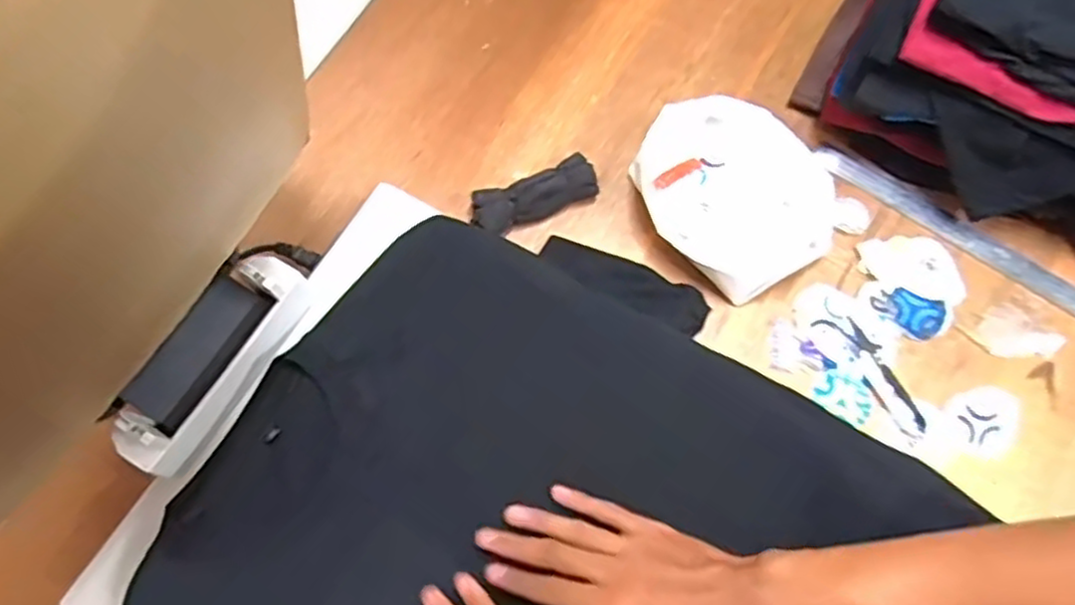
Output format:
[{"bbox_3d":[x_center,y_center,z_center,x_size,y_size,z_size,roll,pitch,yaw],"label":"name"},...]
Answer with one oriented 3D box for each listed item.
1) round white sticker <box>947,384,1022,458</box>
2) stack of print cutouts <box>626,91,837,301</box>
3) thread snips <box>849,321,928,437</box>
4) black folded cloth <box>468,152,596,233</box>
[{"bbox_3d":[0.404,0.104,0.650,0.068,0.004,0.057,-33,71,-13],"label":"round white sticker"},{"bbox_3d":[0.189,-0.112,0.704,0.153,0.048,0.196,-35,72,-12],"label":"stack of print cutouts"},{"bbox_3d":[0.318,0.070,0.662,0.026,0.006,0.112,-21,70,-7],"label":"thread snips"},{"bbox_3d":[-0.004,-0.102,0.713,0.127,0.035,0.046,-22,70,-8],"label":"black folded cloth"}]

